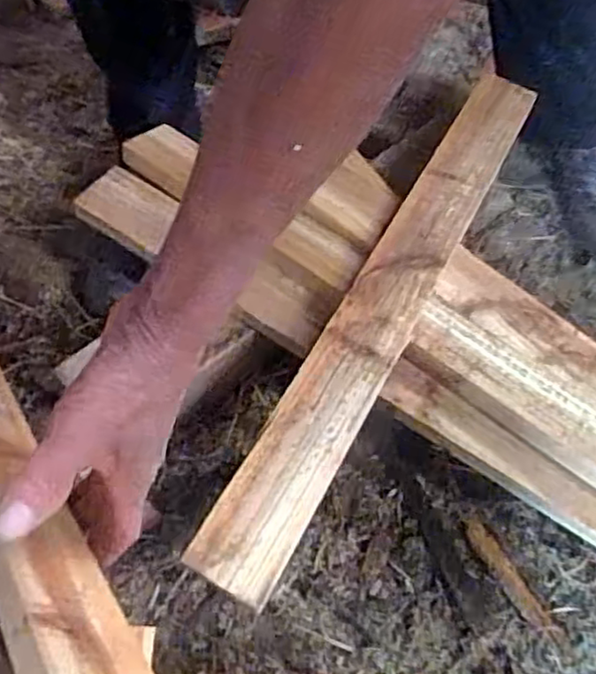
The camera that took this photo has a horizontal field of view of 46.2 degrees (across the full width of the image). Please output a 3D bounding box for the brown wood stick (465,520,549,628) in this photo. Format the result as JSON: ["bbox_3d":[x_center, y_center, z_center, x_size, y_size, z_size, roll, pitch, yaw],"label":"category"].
[{"bbox_3d":[0.149,0.170,0.503,0.015,0.005,0.082,-26,60,-16],"label":"brown wood stick"}]

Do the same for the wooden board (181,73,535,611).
[{"bbox_3d":[0.066,-0.036,0.493,0.052,0.020,0.455,24,60,15],"label":"wooden board"}]

